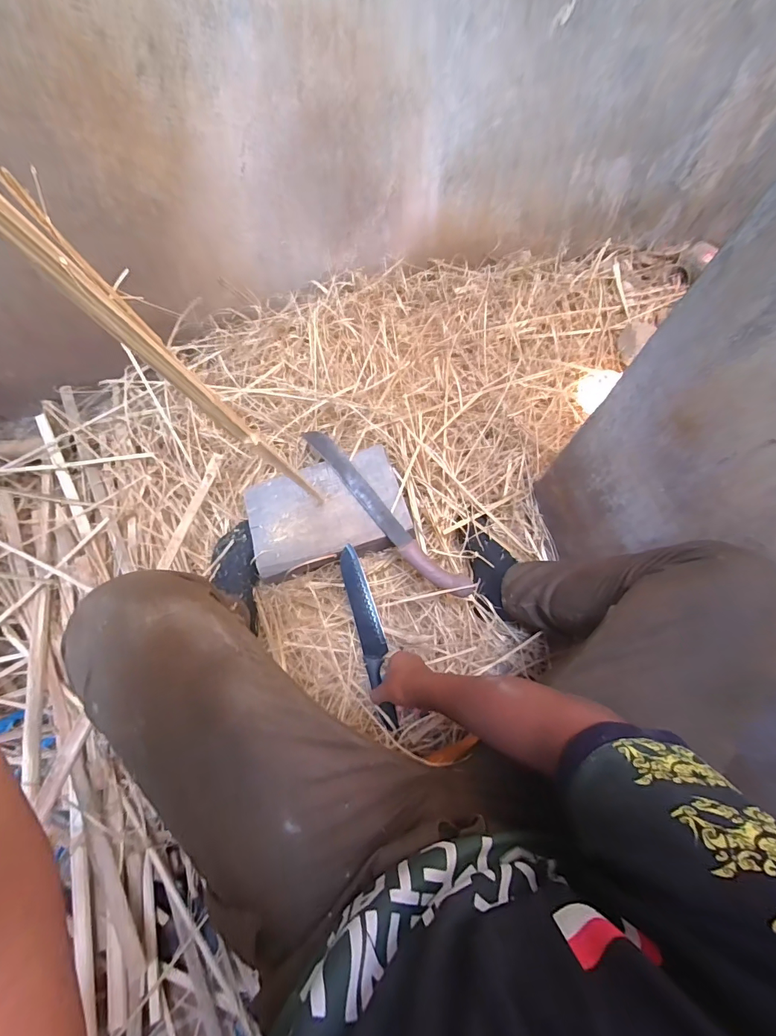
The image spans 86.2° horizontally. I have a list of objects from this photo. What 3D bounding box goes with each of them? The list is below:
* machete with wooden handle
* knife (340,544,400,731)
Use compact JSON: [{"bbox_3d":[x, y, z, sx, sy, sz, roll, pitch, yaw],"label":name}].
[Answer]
[{"bbox_3d":[-0.017,-0.015,0.727,0.046,0.057,0.417,-38,74,-16],"label":"machete with wooden handle"},{"bbox_3d":[-0.028,0.190,0.681,0.042,0.023,0.291,-14,80,-8],"label":"knife"}]

